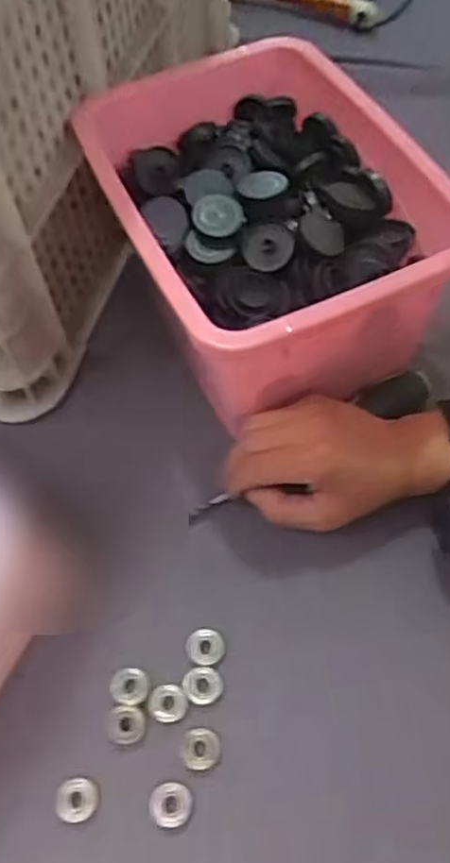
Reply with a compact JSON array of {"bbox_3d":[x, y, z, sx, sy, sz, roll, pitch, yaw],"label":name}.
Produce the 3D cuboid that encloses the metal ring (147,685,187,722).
[{"bbox_3d":[-0.033,0.157,0.386,0.023,0.004,0.020,-5,60,2],"label":"metal ring"}]

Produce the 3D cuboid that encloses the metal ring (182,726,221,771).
[{"bbox_3d":[-0.013,0.178,0.373,0.021,0.004,0.021,-2,60,3],"label":"metal ring"}]

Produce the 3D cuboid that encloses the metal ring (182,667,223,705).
[{"bbox_3d":[-0.013,0.149,0.390,0.024,0.004,0.021,4,60,7],"label":"metal ring"}]

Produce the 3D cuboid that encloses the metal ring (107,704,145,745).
[{"bbox_3d":[-0.056,0.167,0.379,0.021,0.004,0.020,6,61,8],"label":"metal ring"}]

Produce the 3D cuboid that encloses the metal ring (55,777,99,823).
[{"bbox_3d":[-0.081,0.200,0.362,0.023,0.004,0.021,-2,60,3],"label":"metal ring"}]

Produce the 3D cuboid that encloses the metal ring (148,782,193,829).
[{"bbox_3d":[-0.030,0.202,0.360,0.023,0.004,0.021,-2,60,3],"label":"metal ring"}]

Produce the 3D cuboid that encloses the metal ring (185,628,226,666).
[{"bbox_3d":[-0.012,0.131,0.404,0.023,0.005,0.022,-2,60,3],"label":"metal ring"}]

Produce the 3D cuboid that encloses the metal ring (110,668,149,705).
[{"bbox_3d":[-0.057,0.151,0.393,0.023,0.004,0.021,-5,60,1],"label":"metal ring"}]

